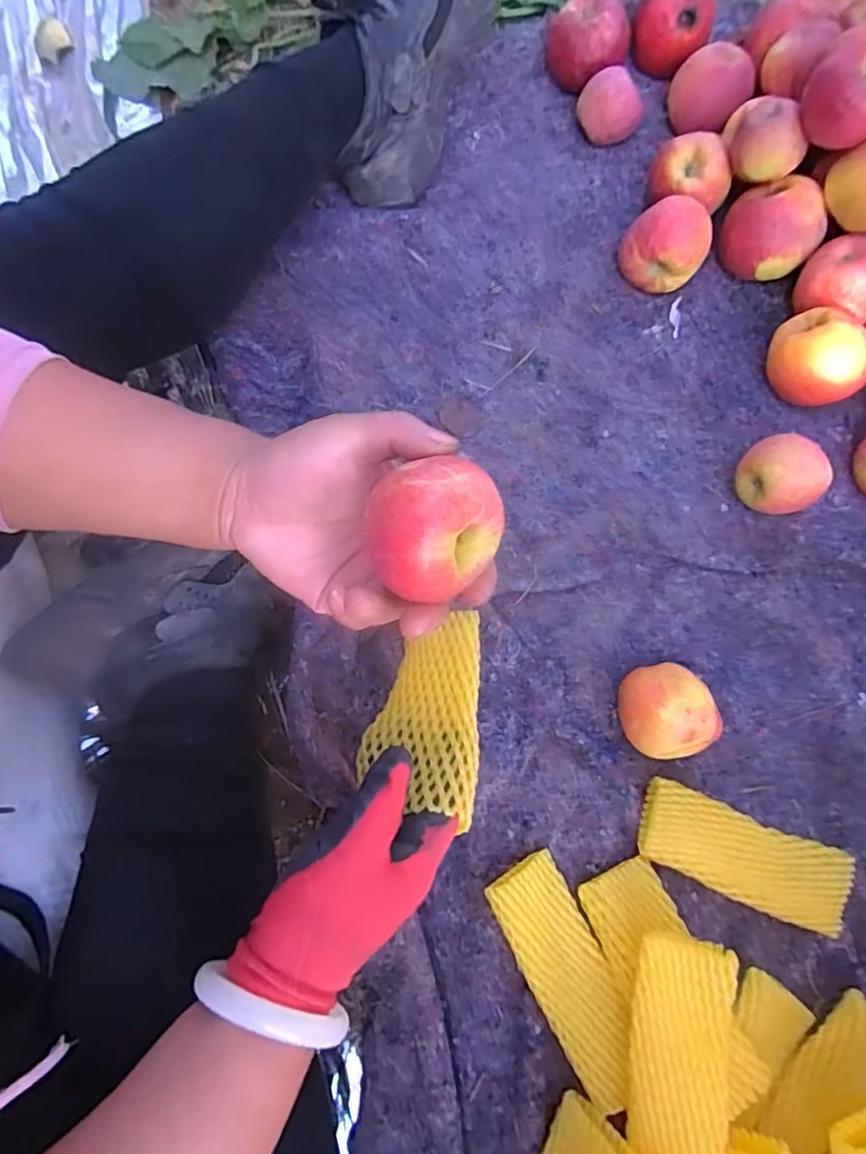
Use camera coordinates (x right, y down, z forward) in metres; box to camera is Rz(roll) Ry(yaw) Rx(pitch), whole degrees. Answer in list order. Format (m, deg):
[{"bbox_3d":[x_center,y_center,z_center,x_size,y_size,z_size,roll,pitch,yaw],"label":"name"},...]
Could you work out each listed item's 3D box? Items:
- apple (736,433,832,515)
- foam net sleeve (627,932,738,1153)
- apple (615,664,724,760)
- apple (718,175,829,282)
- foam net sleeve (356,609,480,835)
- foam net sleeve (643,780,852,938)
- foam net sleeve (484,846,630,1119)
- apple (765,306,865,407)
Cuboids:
[{"bbox_3d":[0.289,-0.080,0.525,0.064,0.055,0.062,-1,75,2],"label":"apple"},{"bbox_3d":[0.155,0.307,0.385,0.059,0.023,0.150,6,73,10],"label":"foam net sleeve"},{"bbox_3d":[0.174,0.103,0.477,0.062,0.054,0.068,-1,75,2],"label":"apple"},{"bbox_3d":[0.313,-0.320,0.586,0.085,0.081,0.073,37,80,11],"label":"apple"},{"bbox_3d":[-0.010,0.094,0.428,0.081,0.015,0.145,-12,44,20],"label":"foam net sleeve"},{"bbox_3d":[0.225,0.203,0.453,0.150,0.030,0.060,20,75,8],"label":"foam net sleeve"},{"bbox_3d":[0.095,0.277,0.442,0.055,0.035,0.148,-28,75,-6],"label":"foam net sleeve"},{"bbox_3d":[0.337,-0.192,0.557,0.080,0.074,0.069,41,79,12],"label":"apple"}]

